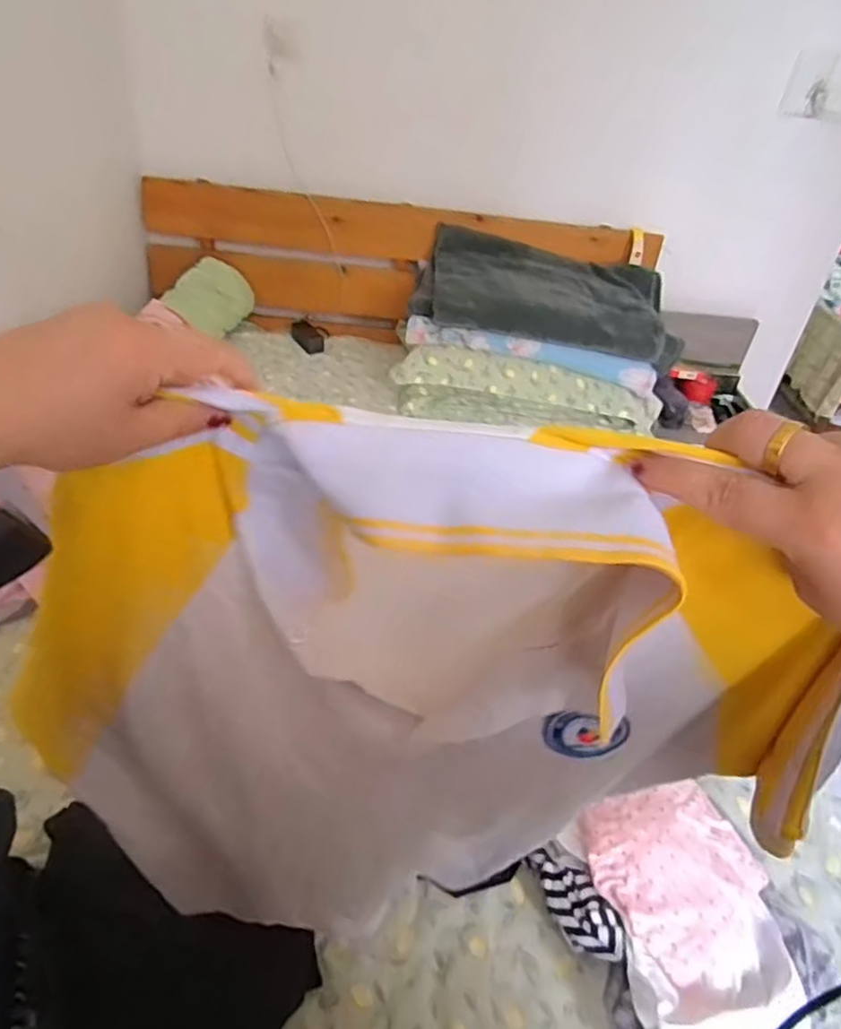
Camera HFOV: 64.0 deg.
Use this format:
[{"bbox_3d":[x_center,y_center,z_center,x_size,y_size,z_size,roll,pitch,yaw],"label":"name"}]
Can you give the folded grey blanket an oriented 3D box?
[{"bbox_3d":[0.339,-0.577,1.781,0.687,0.148,0.378,13,38,8],"label":"folded grey blanket"}]

